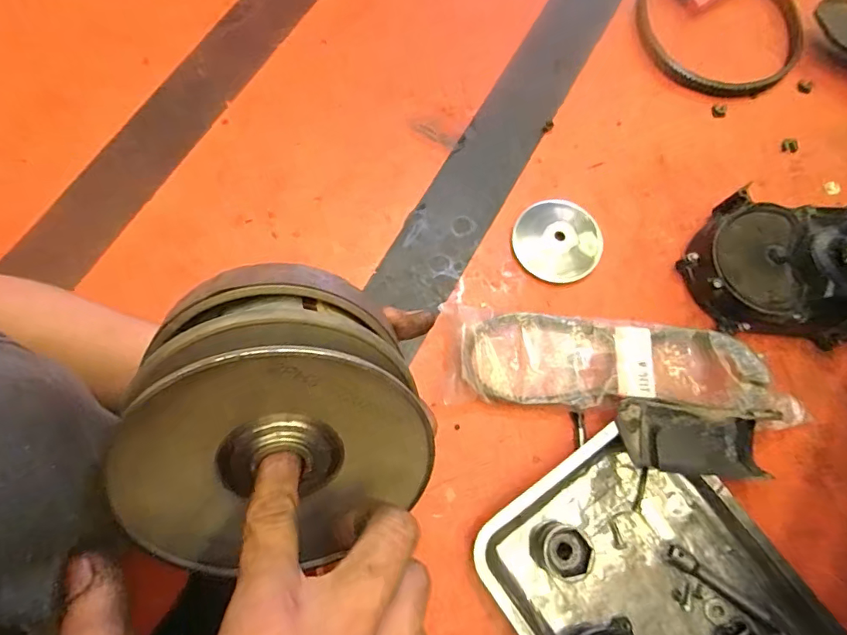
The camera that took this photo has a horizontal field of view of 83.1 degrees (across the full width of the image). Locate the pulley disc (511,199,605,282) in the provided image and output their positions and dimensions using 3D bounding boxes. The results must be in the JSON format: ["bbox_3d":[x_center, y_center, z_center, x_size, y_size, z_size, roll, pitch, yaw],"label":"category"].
[{"bbox_3d":[0.171,-0.099,0.611,0.104,0.024,0.108,0,73,-1],"label":"pulley disc"}]

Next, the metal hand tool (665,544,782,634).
[{"bbox_3d":[0.314,0.284,0.494,0.133,0.017,0.018,36,75,9],"label":"metal hand tool"}]

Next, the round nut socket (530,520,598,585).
[{"bbox_3d":[0.143,0.240,0.495,0.051,0.048,0.051,0,73,-1],"label":"round nut socket"}]

